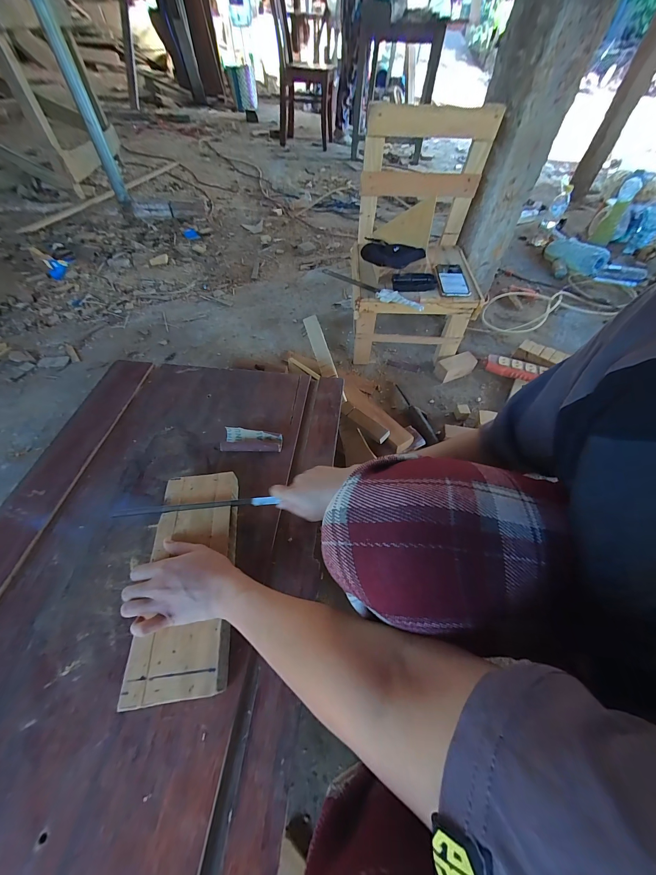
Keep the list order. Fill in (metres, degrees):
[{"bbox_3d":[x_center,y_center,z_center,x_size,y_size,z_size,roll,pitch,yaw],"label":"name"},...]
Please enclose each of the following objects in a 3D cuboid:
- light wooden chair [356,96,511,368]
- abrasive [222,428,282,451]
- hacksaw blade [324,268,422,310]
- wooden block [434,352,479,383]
[{"bbox_3d":[0.241,-0.500,0.803,0.324,0.473,0.352,4,55,1],"label":"light wooden chair"},{"bbox_3d":[-0.137,0.008,0.542,0.105,0.020,0.041,5,53,3],"label":"abrasive"},{"bbox_3d":[0.103,-0.390,0.784,0.311,0.029,0.039,33,59,21],"label":"hacksaw blade"},{"bbox_3d":[0.389,-0.215,0.909,0.128,0.058,0.054,-20,56,-16],"label":"wooden block"}]

